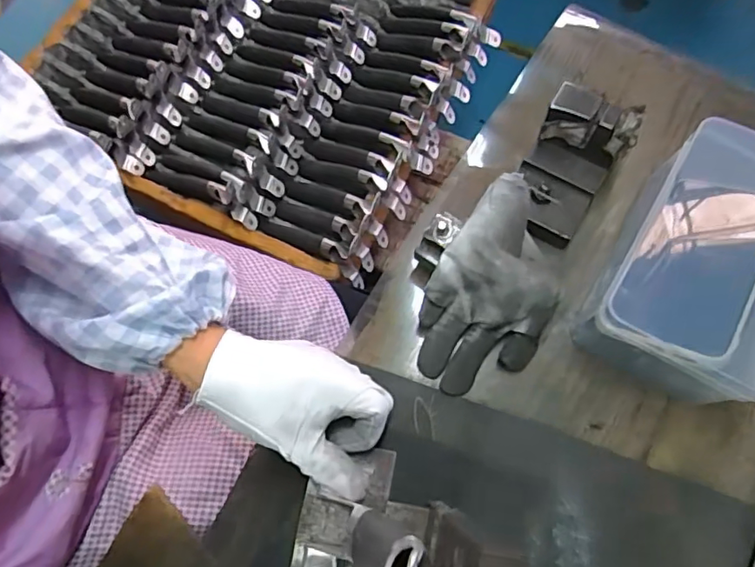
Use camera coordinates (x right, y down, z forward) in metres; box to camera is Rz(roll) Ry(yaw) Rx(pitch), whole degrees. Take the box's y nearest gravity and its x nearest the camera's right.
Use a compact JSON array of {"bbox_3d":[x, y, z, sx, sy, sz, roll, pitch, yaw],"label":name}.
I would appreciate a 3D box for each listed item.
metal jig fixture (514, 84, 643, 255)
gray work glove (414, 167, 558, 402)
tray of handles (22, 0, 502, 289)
[{"bbox_3d":[0.144,-0.087,0.430,0.065,0.077,0.097,27,73,8],"label":"metal jig fixture"},{"bbox_3d":[0.083,0.008,0.397,0.093,0.071,0.136,37,75,11],"label":"gray work glove"},{"bbox_3d":[-0.157,-0.328,0.801,0.567,0.070,0.536,25,73,8],"label":"tray of handles"}]

